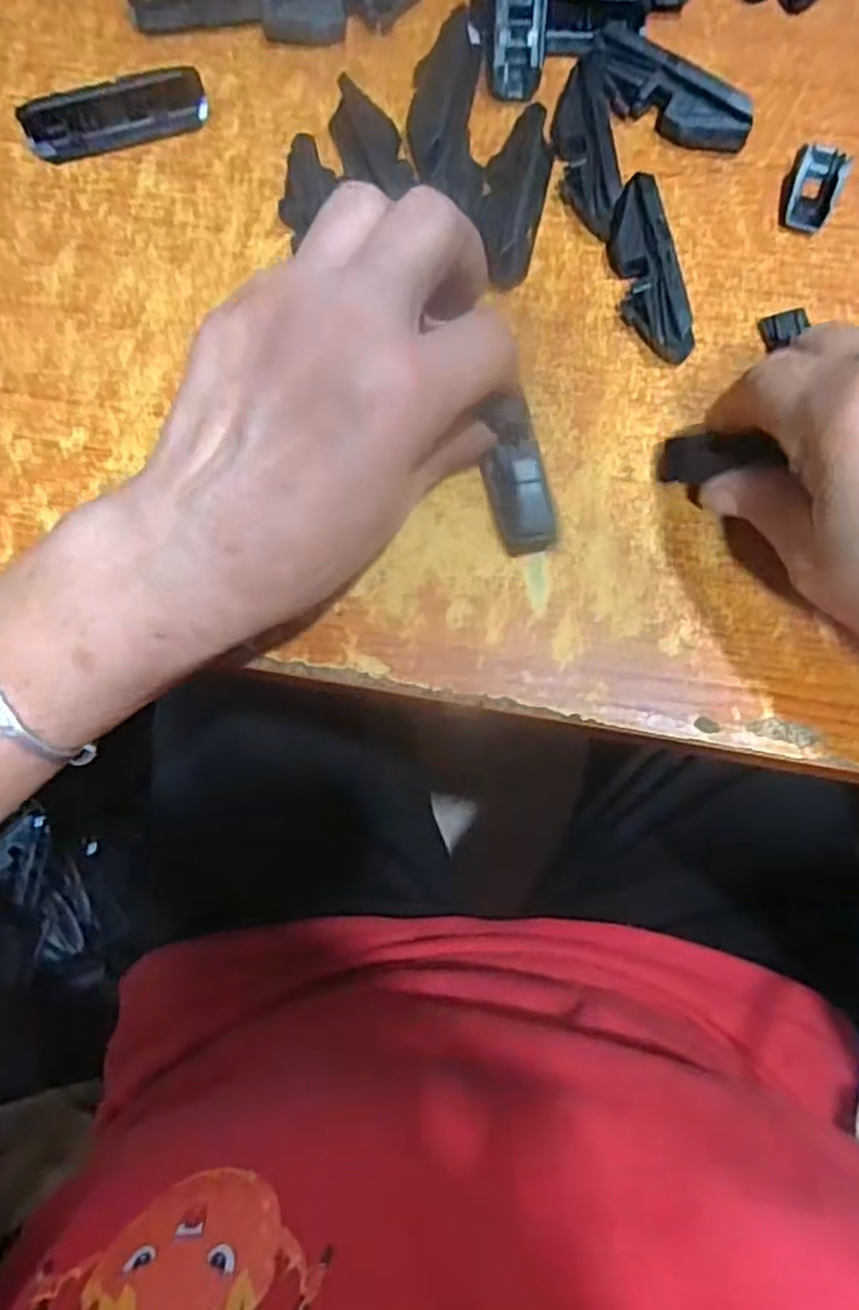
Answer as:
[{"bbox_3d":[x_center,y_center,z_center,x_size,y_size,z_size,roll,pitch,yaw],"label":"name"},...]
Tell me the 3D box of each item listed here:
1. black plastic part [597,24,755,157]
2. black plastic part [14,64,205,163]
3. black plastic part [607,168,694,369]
[{"bbox_3d":[0.098,-0.228,0.315,0.069,0.021,0.015,36,81,7],"label":"black plastic part"},{"bbox_3d":[-0.130,-0.224,0.318,0.074,0.017,0.015,-17,79,-2],"label":"black plastic part"},{"bbox_3d":[0.085,-0.148,0.299,0.020,0.021,0.070,-16,79,-2],"label":"black plastic part"}]

